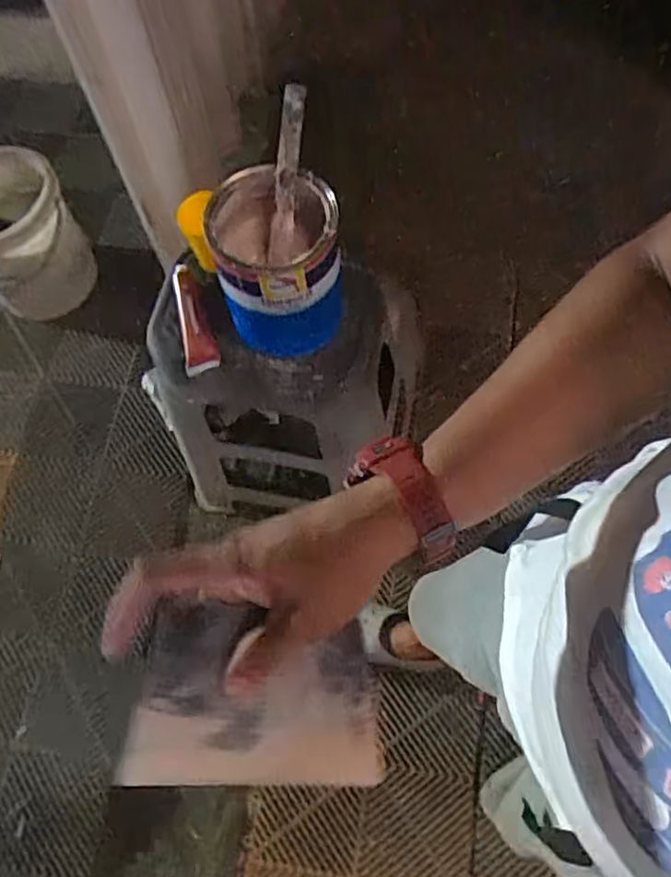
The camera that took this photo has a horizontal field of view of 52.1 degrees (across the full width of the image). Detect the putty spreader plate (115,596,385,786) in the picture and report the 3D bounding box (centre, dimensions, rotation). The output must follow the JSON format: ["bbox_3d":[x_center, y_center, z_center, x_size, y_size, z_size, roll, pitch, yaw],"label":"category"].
[{"bbox_3d":[-0.043,0.146,0.390,0.138,0.008,0.097,6,83,-9],"label":"putty spreader plate"}]

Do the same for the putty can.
[{"bbox_3d":[-0.081,-0.227,0.905,0.143,0.226,0.152,-1,66,2],"label":"putty can"}]

